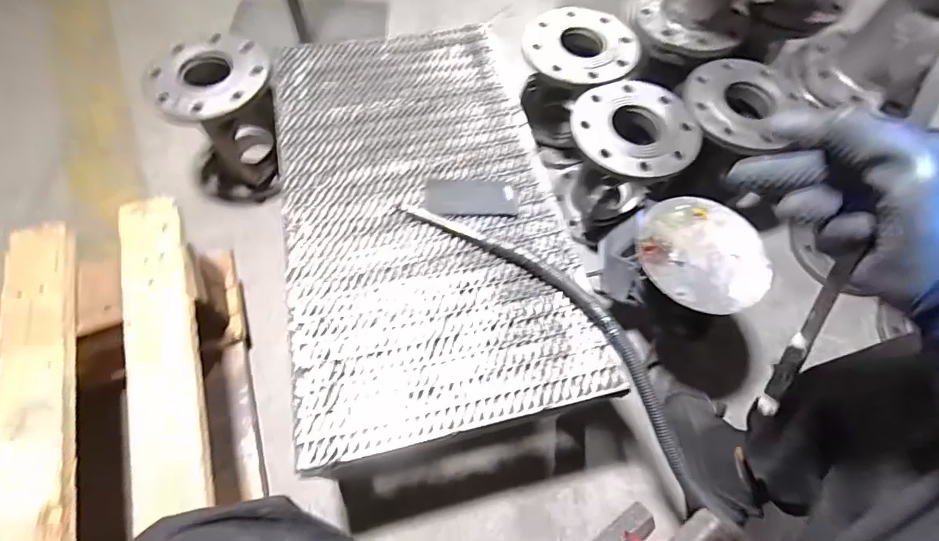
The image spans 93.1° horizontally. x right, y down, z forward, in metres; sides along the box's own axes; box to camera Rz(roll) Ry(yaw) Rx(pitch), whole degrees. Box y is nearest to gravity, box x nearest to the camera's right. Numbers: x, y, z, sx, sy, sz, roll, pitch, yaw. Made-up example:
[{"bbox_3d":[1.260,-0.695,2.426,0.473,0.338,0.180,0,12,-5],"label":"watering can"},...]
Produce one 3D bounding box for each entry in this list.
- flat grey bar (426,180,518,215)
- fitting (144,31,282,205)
[{"bbox_3d":[0.003,-0.110,0.655,0.130,0.006,0.064,2,64,-4],"label":"flat grey bar"},{"bbox_3d":[-0.430,-0.264,0.805,0.194,0.244,0.195,2,64,-4],"label":"fitting"}]

